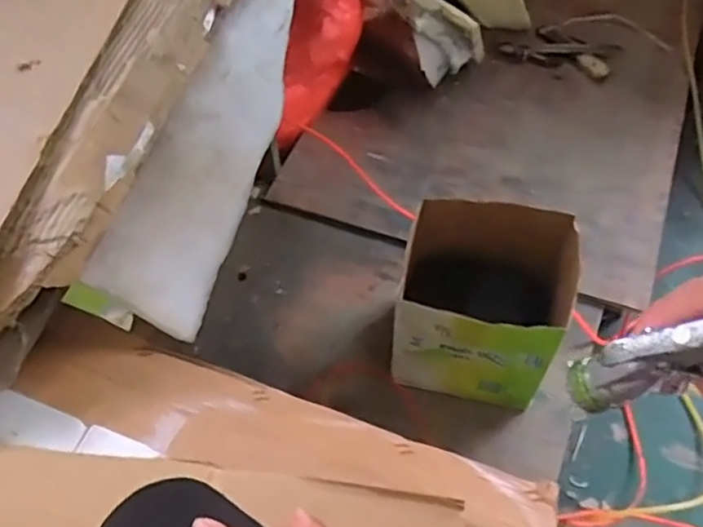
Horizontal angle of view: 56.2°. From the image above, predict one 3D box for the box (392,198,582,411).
[{"bbox_3d":[0.214,0.068,1.087,0.259,0.260,0.218,11,58,8],"label":"box"}]

